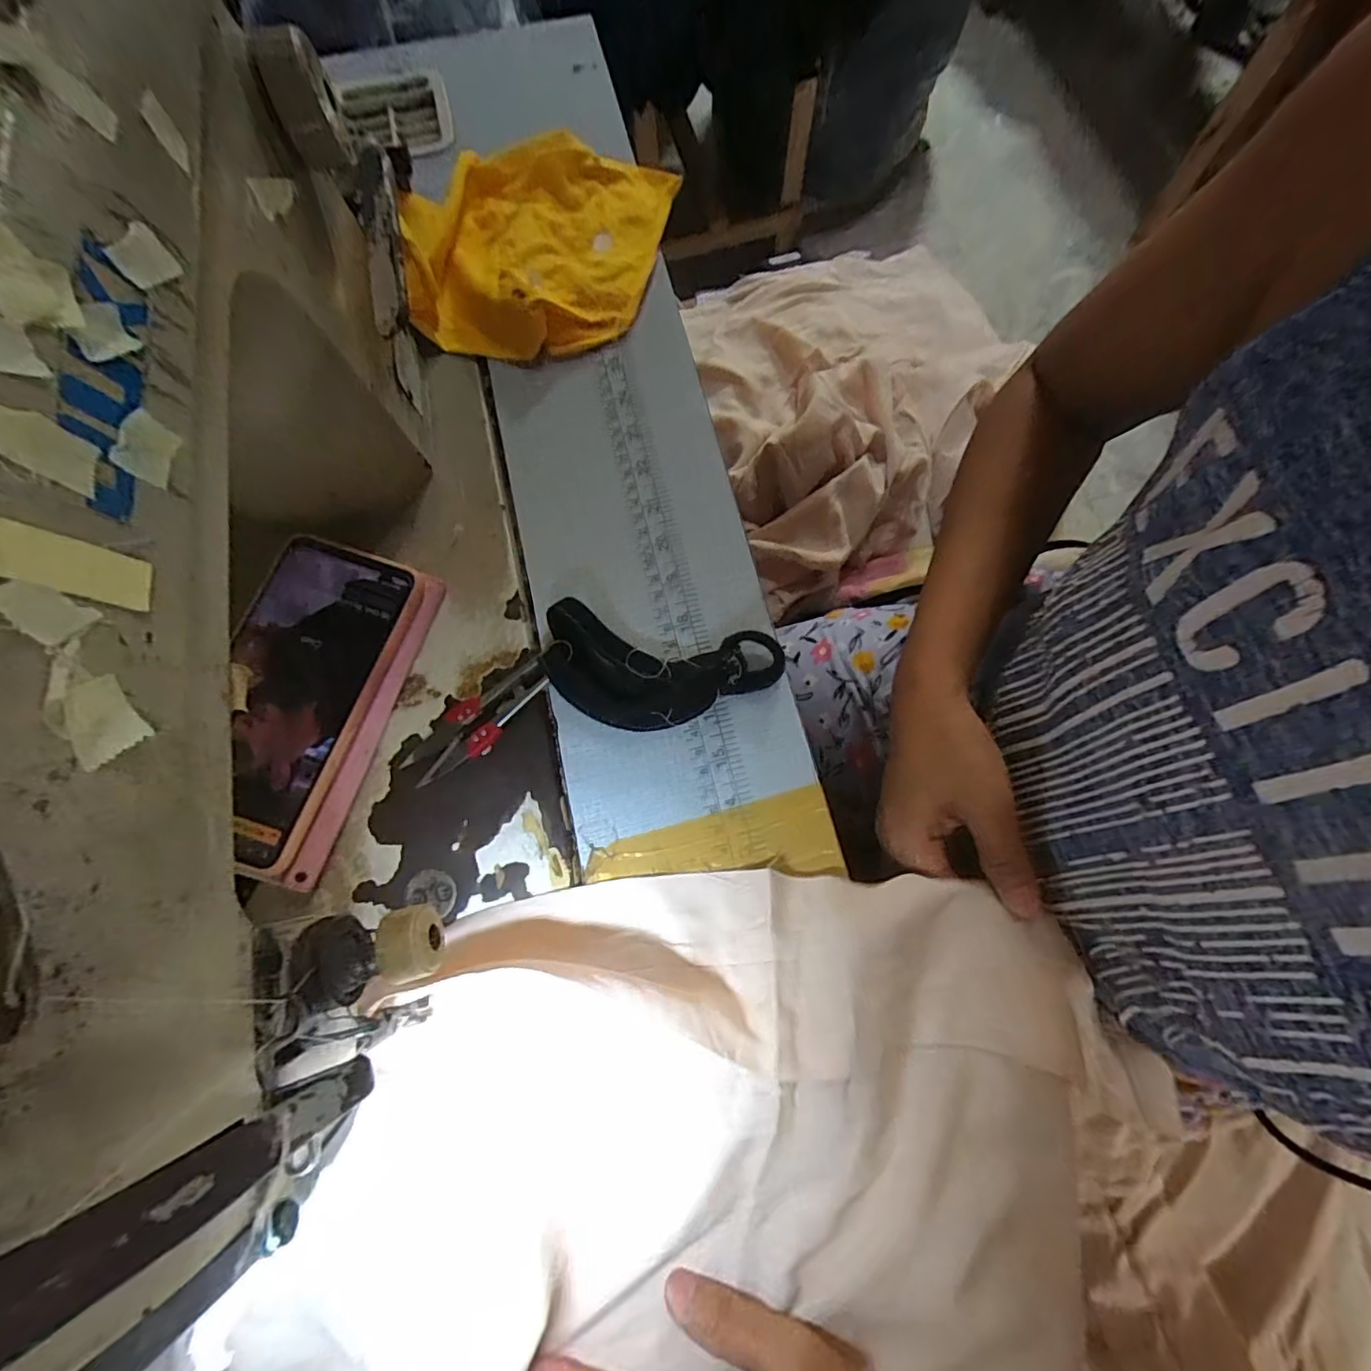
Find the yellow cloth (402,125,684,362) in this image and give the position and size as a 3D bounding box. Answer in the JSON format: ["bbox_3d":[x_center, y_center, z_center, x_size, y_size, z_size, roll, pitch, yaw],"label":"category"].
[{"bbox_3d":[-0.092,-0.280,0.373,0.159,0.035,0.151,2,76,2],"label":"yellow cloth"}]

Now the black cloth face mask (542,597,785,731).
[{"bbox_3d":[-0.014,-0.007,0.298,0.119,0.025,0.057,11,73,2],"label":"black cloth face mask"}]

